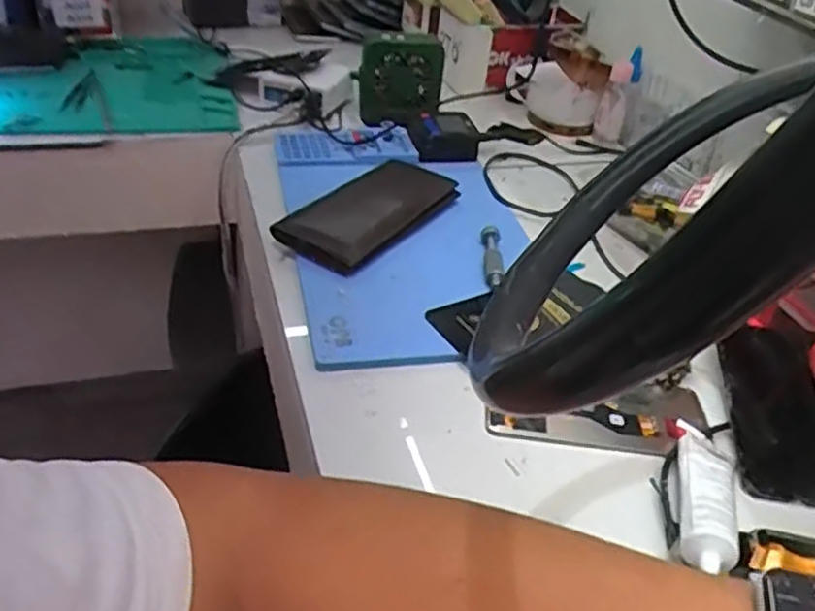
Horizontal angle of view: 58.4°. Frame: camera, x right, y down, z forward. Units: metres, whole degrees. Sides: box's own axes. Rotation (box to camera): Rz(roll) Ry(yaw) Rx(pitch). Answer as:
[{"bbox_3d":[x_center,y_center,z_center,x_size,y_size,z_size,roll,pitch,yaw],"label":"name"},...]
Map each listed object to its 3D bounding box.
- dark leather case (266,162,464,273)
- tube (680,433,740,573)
[{"bbox_3d":[-0.035,-0.087,0.667,0.088,0.023,0.179,26,42,24],"label":"dark leather case"},{"bbox_3d":[0.181,0.119,0.439,0.033,0.029,0.112,15,38,12],"label":"tube"}]

